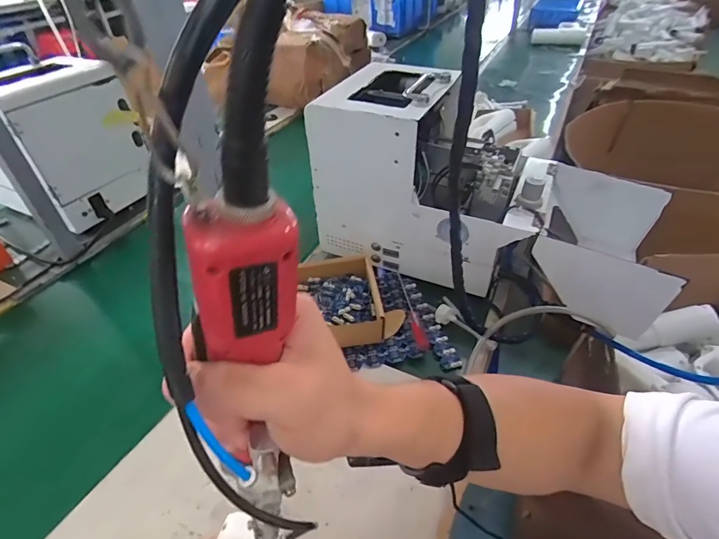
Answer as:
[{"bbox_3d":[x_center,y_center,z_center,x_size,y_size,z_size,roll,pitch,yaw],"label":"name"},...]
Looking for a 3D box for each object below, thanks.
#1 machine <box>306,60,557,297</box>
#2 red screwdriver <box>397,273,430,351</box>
[{"bbox_3d":[0.116,-0.154,0.659,0.329,0.254,0.216,14,45,18],"label":"machine"},{"bbox_3d":[0.077,0.055,0.628,0.014,0.010,0.162,-8,43,-6],"label":"red screwdriver"}]

